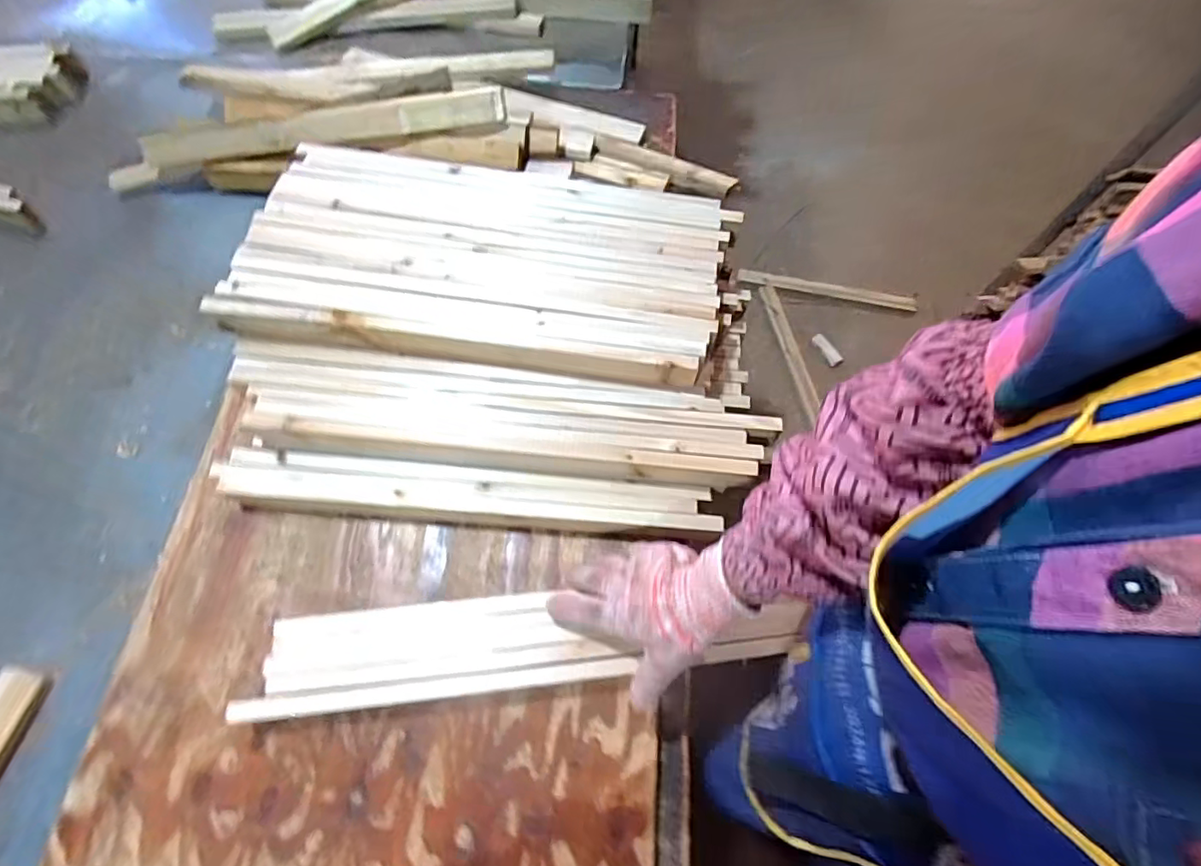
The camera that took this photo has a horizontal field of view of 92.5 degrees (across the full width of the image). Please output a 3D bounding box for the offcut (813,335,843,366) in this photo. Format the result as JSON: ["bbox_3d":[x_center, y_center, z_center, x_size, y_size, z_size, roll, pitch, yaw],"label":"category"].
[{"bbox_3d":[0.598,-0.219,1.517,0.035,0.012,0.094,-32,79,-12],"label":"offcut"}]

